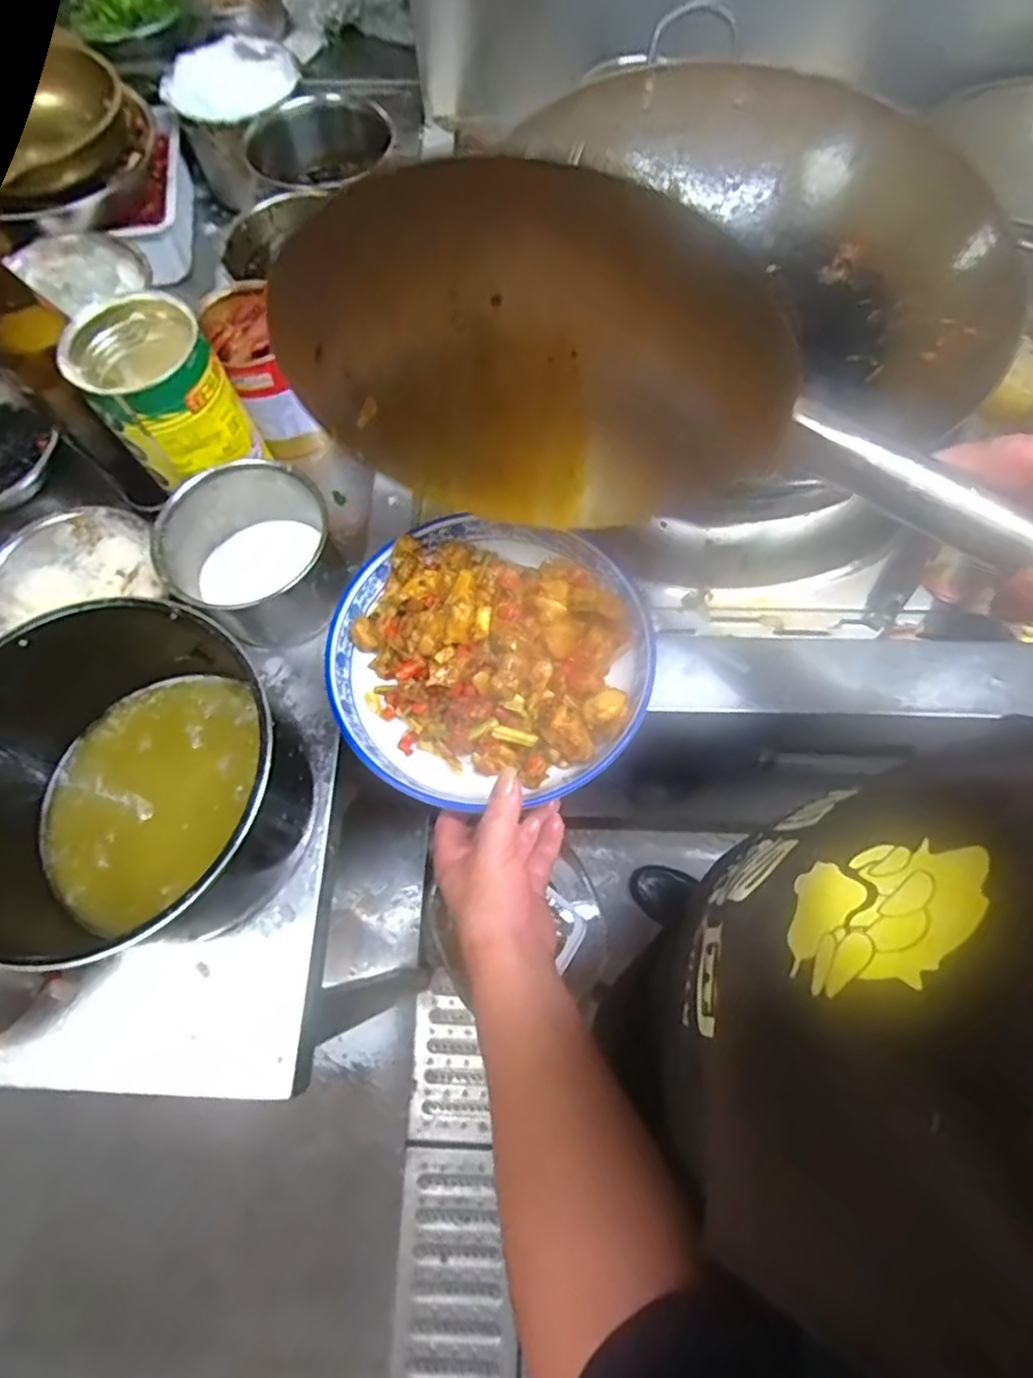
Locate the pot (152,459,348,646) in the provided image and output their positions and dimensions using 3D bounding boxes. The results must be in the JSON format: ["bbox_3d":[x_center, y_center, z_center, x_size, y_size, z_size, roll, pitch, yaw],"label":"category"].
[{"bbox_3d":[-0.219,-0.111,0.547,0.130,0.102,0.120,0,69,1],"label":"pot"}]

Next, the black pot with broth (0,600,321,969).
[{"bbox_3d":[-0.266,0.075,0.468,0.218,0.153,0.218,0,69,1],"label":"black pot with broth"}]

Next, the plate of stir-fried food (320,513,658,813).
[{"bbox_3d":[-0.023,-0.030,0.502,0.243,0.071,0.234,0,69,1],"label":"plate of stir-fried food"}]

